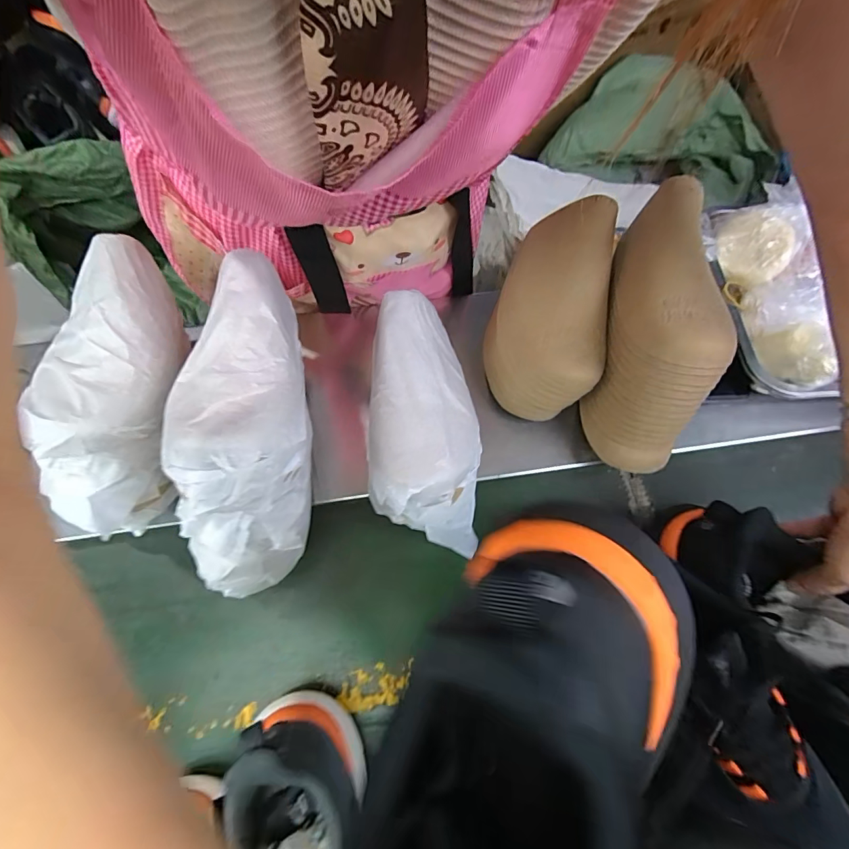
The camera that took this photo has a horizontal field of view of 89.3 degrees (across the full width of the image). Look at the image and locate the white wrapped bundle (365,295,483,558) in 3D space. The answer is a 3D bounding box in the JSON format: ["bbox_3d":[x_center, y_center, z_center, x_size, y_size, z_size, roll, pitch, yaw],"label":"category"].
[{"bbox_3d":[-0.002,-0.004,0.401,0.106,0.066,0.241,-7,82,-5],"label":"white wrapped bundle"}]

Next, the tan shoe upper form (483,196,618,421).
[{"bbox_3d":[0.123,-0.112,0.431,0.097,0.118,0.184,6,70,0],"label":"tan shoe upper form"}]

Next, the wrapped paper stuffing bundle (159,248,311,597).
[{"bbox_3d":[-0.141,-0.007,0.332,0.092,0.094,0.273,-2,83,-3],"label":"wrapped paper stuffing bundle"}]

